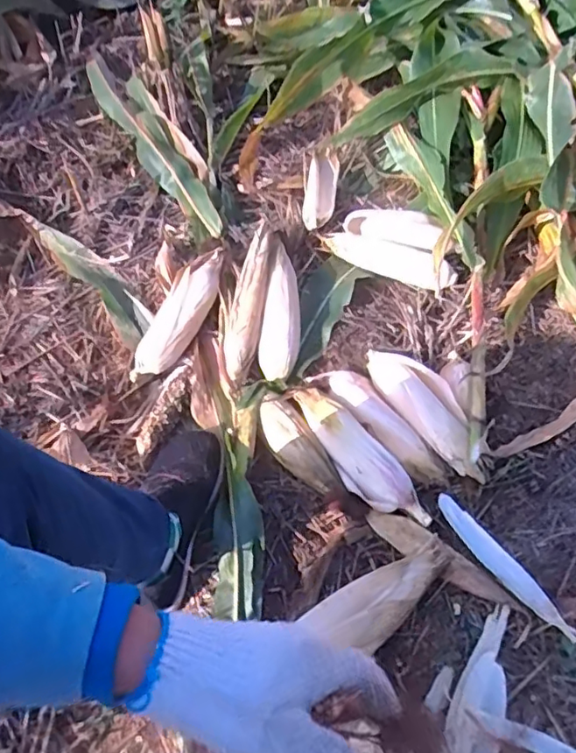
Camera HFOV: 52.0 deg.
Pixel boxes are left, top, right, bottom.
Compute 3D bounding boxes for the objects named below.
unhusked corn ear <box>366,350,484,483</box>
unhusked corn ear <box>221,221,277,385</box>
[{"bbox_3d":[0.198,0.047,0.868,0.091,0.047,0.255,-17,59,-10],"label":"unhusked corn ear"},{"bbox_3d":[-0.067,-0.123,0.941,0.066,0.053,0.264,7,58,5],"label":"unhusked corn ear"}]

